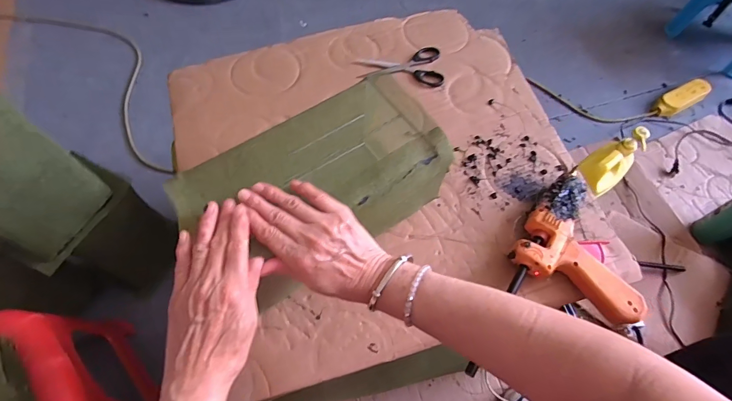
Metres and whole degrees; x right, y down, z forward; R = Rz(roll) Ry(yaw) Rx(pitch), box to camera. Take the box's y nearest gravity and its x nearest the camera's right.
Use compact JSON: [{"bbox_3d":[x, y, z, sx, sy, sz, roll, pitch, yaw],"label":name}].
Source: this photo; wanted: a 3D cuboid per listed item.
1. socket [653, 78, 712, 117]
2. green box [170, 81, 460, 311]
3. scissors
[{"bbox_3d":[0.901,-0.294,1.087,0.195,0.033,0.065,-27,66,-14],"label":"socket"},{"bbox_3d":[-0.049,0.001,0.462,0.275,0.149,0.157,-32,67,-16],"label":"green box"},{"bbox_3d":[0.058,-0.231,0.660,0.146,0.011,0.084,-1,62,-2],"label":"scissors"}]

